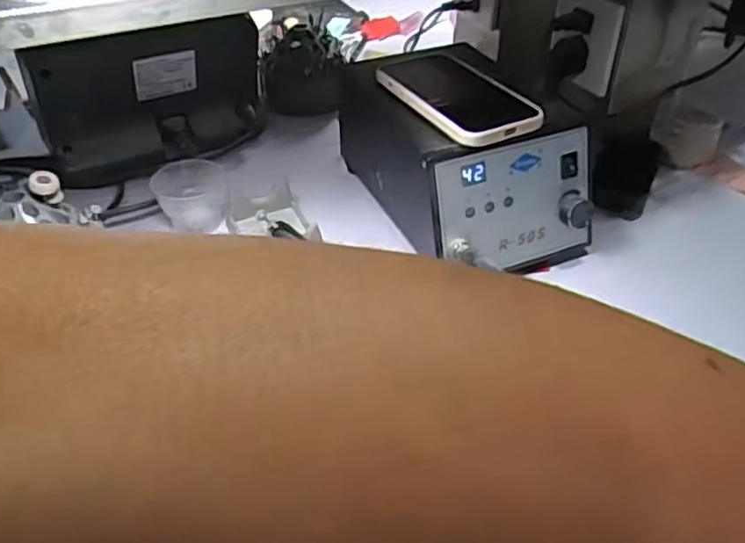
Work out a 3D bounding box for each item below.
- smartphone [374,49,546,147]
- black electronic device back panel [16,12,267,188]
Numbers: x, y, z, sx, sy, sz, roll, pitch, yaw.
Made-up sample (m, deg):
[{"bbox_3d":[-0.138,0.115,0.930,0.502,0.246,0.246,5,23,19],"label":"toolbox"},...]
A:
[{"bbox_3d":[0.067,-0.147,0.538,0.079,0.014,0.149,-18,43,-19],"label":"smartphone"},{"bbox_3d":[-0.210,-0.177,0.648,0.222,0.137,0.043,-24,45,-25],"label":"black electronic device back panel"}]

